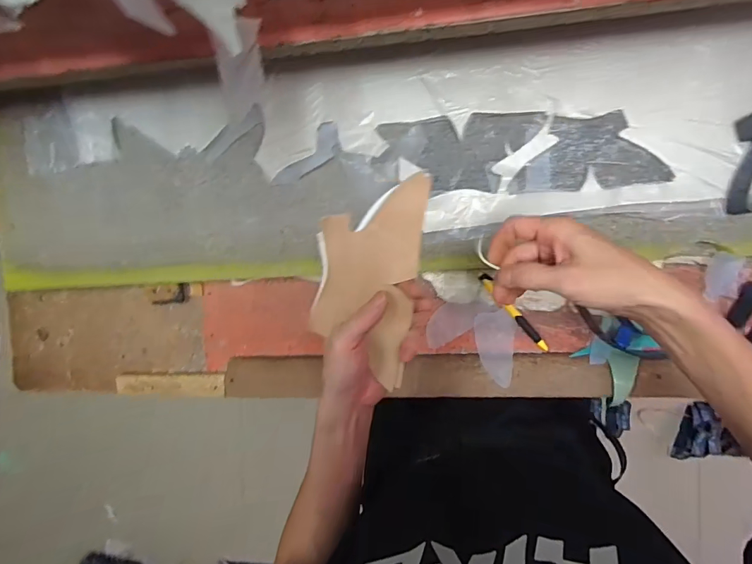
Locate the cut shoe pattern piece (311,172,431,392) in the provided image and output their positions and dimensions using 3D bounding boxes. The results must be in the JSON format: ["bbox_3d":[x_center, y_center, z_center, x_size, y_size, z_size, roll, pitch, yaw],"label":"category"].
[{"bbox_3d":[-0.008,-0.002,0.392,0.091,0.026,0.190,8,92,6],"label":"cut shoe pattern piece"}]

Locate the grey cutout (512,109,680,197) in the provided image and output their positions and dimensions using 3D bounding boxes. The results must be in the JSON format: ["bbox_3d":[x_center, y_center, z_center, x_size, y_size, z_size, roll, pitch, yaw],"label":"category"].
[{"bbox_3d":[0.252,-0.153,0.497,0.169,0.012,0.084,-2,95,9],"label":"grey cutout"}]

